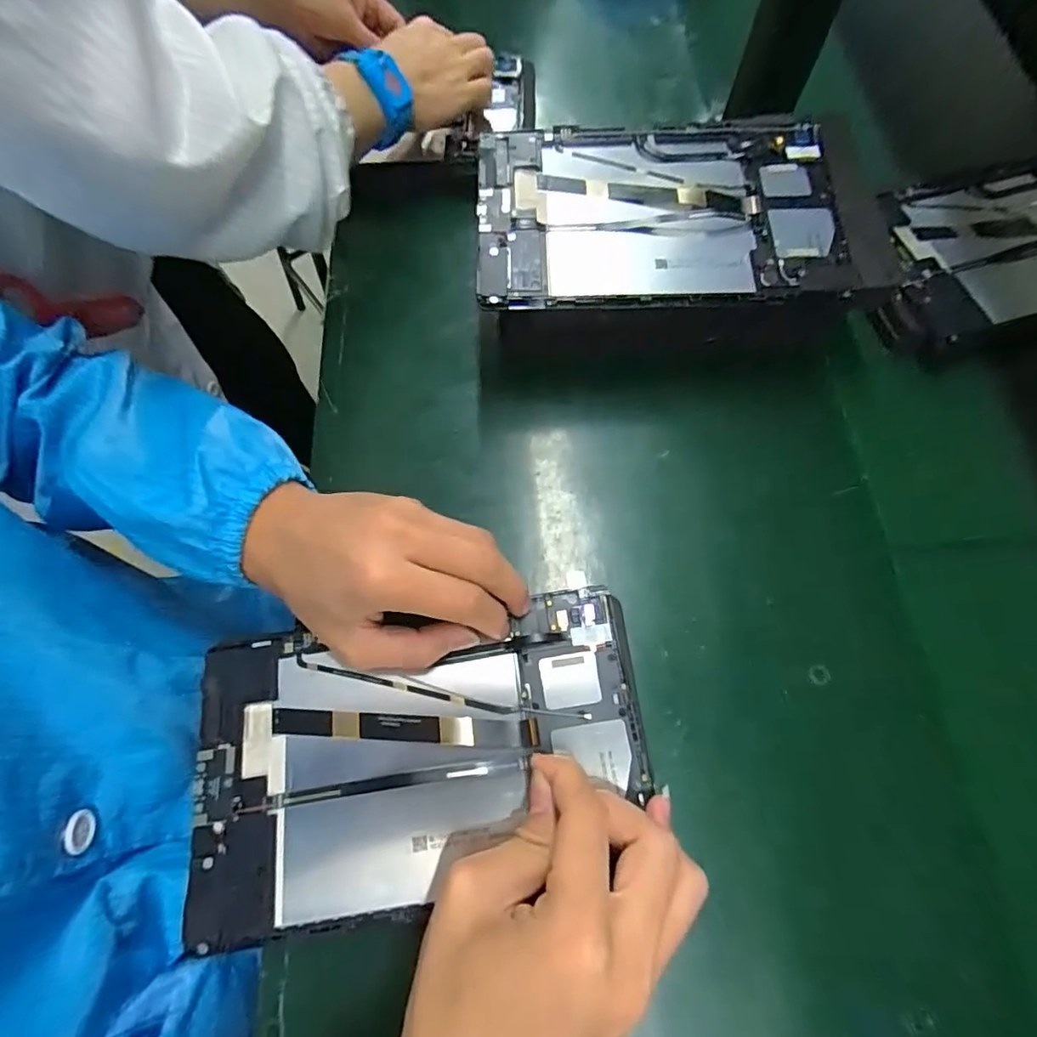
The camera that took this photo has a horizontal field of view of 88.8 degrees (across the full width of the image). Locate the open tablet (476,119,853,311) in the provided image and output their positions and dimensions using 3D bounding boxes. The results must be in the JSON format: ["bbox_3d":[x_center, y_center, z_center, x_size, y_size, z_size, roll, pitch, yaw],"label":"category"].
[{"bbox_3d":[0.091,-0.207,0.354,0.236,0.012,0.146,-4,69,0],"label":"open tablet"}]

